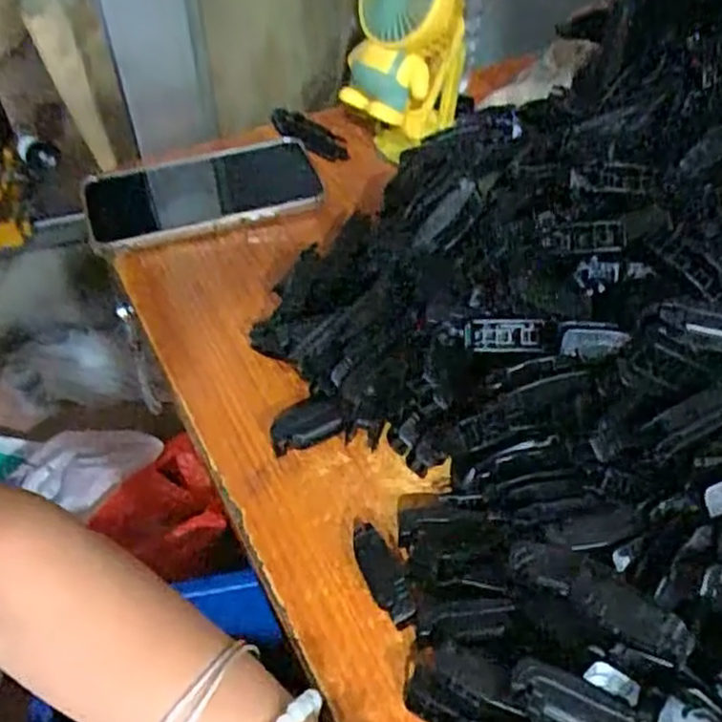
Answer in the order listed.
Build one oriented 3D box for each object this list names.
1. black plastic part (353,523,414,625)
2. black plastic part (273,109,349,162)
[{"bbox_3d":[0.010,0.101,0.341,0.015,0.016,0.049,-22,52,-18],"label":"black plastic part"},{"bbox_3d":[-0.043,-0.178,0.571,0.073,0.022,0.017,25,53,21],"label":"black plastic part"}]

